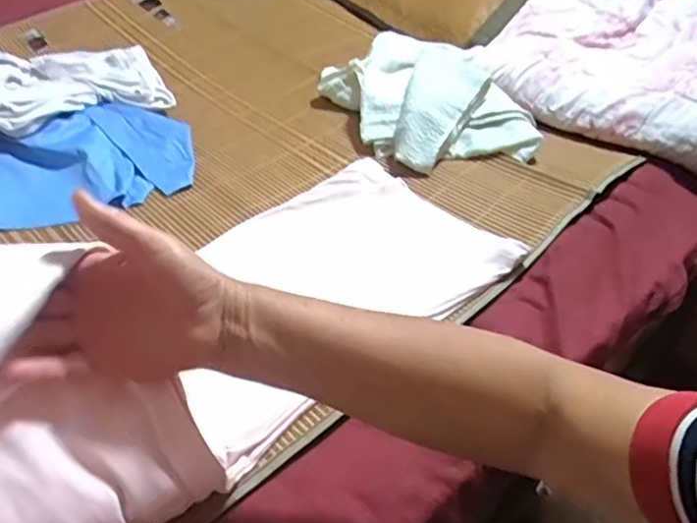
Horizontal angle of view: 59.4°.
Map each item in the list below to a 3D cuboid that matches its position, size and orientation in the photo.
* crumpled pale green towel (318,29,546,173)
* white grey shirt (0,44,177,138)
[{"bbox_3d":[0.095,-0.239,0.856,0.187,0.090,0.367,-26,49,-27],"label":"crumpled pale green towel"},{"bbox_3d":[-0.463,-0.261,0.861,0.363,0.092,0.259,-30,52,-30],"label":"white grey shirt"}]

